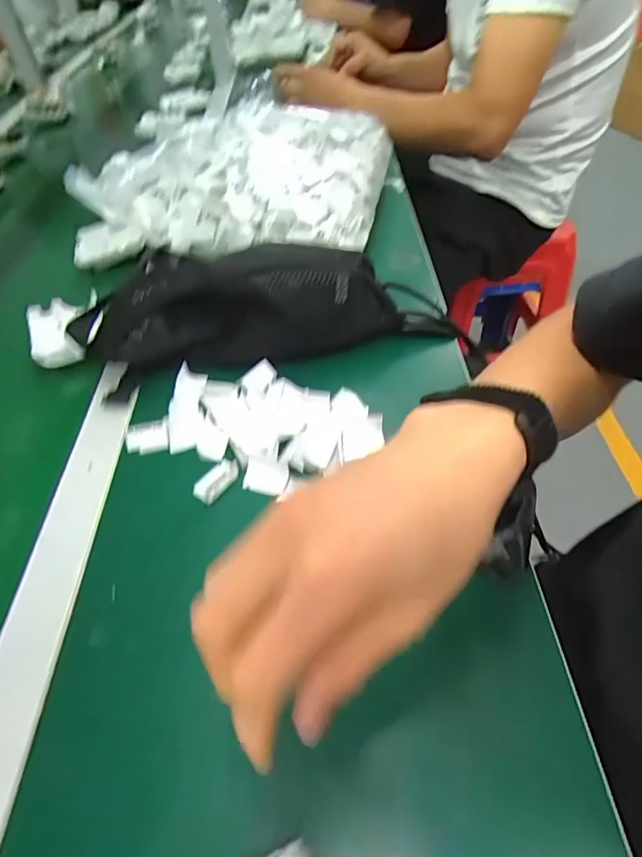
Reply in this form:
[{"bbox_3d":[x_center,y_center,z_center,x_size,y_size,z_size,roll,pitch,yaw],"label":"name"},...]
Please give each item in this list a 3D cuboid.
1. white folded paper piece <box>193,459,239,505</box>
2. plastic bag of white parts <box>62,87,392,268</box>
[{"bbox_3d":[-0.080,0.038,0.359,0.020,0.010,0.038,28,56,26],"label":"white folded paper piece"},{"bbox_3d":[-0.097,-0.329,0.600,0.340,0.094,0.299,10,49,12],"label":"plastic bag of white parts"}]

